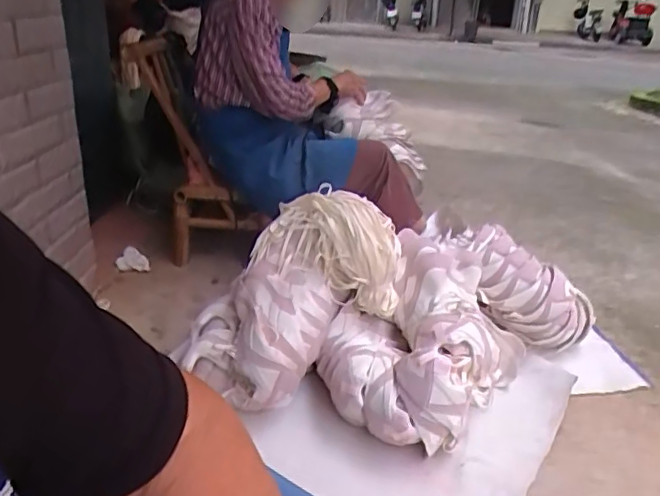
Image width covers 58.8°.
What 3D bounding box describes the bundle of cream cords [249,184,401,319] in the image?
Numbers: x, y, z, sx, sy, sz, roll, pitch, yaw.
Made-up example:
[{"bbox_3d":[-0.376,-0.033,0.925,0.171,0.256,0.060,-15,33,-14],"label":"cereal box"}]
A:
[{"bbox_3d":[0.000,0.007,1.235,0.294,0.216,0.156,5,25,6],"label":"bundle of cream cords"}]

